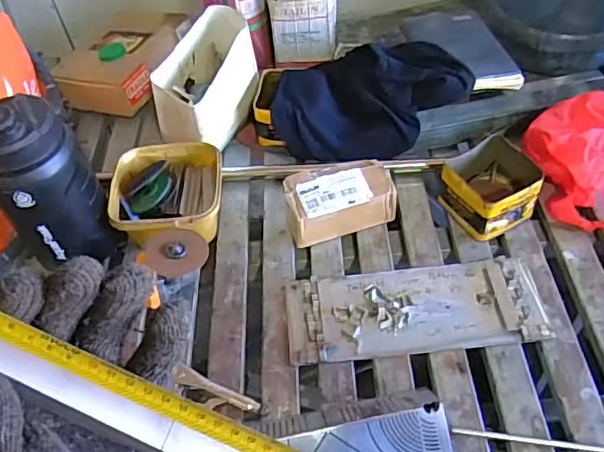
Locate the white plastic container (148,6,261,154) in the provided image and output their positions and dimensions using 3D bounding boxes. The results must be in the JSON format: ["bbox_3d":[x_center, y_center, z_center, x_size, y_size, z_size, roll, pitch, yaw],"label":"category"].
[{"bbox_3d":[-0.158,-0.259,1.001,0.112,0.147,0.243,13,52,16],"label":"white plastic container"}]

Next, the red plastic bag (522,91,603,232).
[{"bbox_3d":[0.445,-0.109,0.881,0.178,0.112,0.187,14,53,16],"label":"red plastic bag"}]

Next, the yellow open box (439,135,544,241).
[{"bbox_3d":[0.297,-0.063,0.896,0.132,0.080,0.135,-24,52,-14],"label":"yellow open box"}]

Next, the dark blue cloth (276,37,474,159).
[{"bbox_3d":[0.106,-0.229,0.997,0.315,0.109,0.203,-19,51,-11],"label":"dark blue cloth"}]

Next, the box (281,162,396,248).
[{"bbox_3d":[0.060,-0.040,0.917,0.172,0.078,0.104,-14,50,-6],"label":"box"}]

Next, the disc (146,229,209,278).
[{"bbox_3d":[-0.179,0.037,0.814,0.083,0.012,0.070,-21,82,-15],"label":"disc"}]

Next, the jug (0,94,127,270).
[{"bbox_3d":[-0.371,-0.058,0.813,0.130,0.287,0.106,-32,54,-20],"label":"jug"}]

